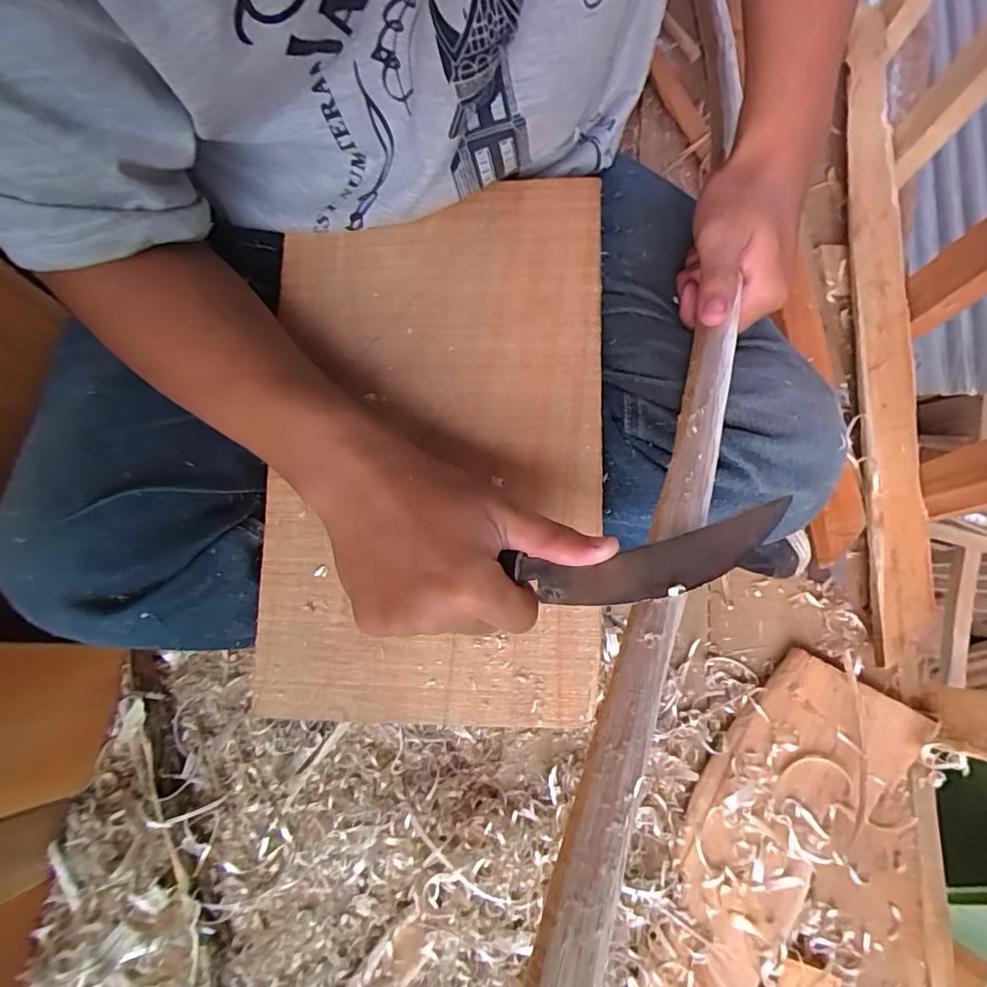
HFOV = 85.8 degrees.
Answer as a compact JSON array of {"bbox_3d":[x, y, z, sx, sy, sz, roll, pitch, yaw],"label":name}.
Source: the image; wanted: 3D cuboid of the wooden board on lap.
[{"bbox_3d":[-0.037,-0.031,0.314,0.197,0.006,0.312,0,82,6],"label":"wooden board on lap"}]

